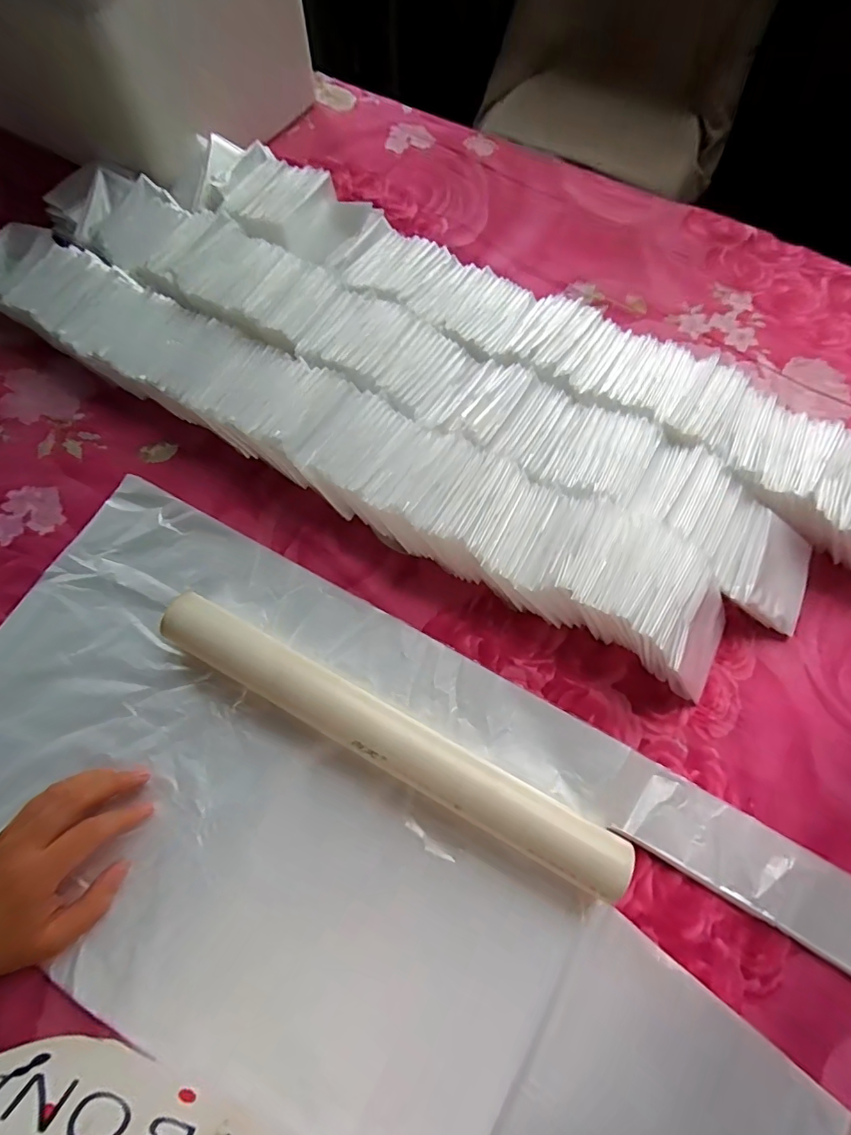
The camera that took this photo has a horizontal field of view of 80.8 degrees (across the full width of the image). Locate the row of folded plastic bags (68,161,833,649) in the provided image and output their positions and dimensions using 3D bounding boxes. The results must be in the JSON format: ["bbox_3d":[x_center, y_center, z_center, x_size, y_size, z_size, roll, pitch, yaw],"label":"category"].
[{"bbox_3d":[-0.015,-0.178,0.439,0.757,0.031,0.104,30,73,7],"label":"row of folded plastic bags"}]

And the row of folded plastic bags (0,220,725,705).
[{"bbox_3d":[-0.096,-0.117,0.433,0.745,0.061,0.111,28,75,7],"label":"row of folded plastic bags"}]

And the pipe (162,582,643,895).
[{"bbox_3d":[-0.021,0.123,0.358,0.338,0.045,0.048,27,72,9],"label":"pipe"}]

